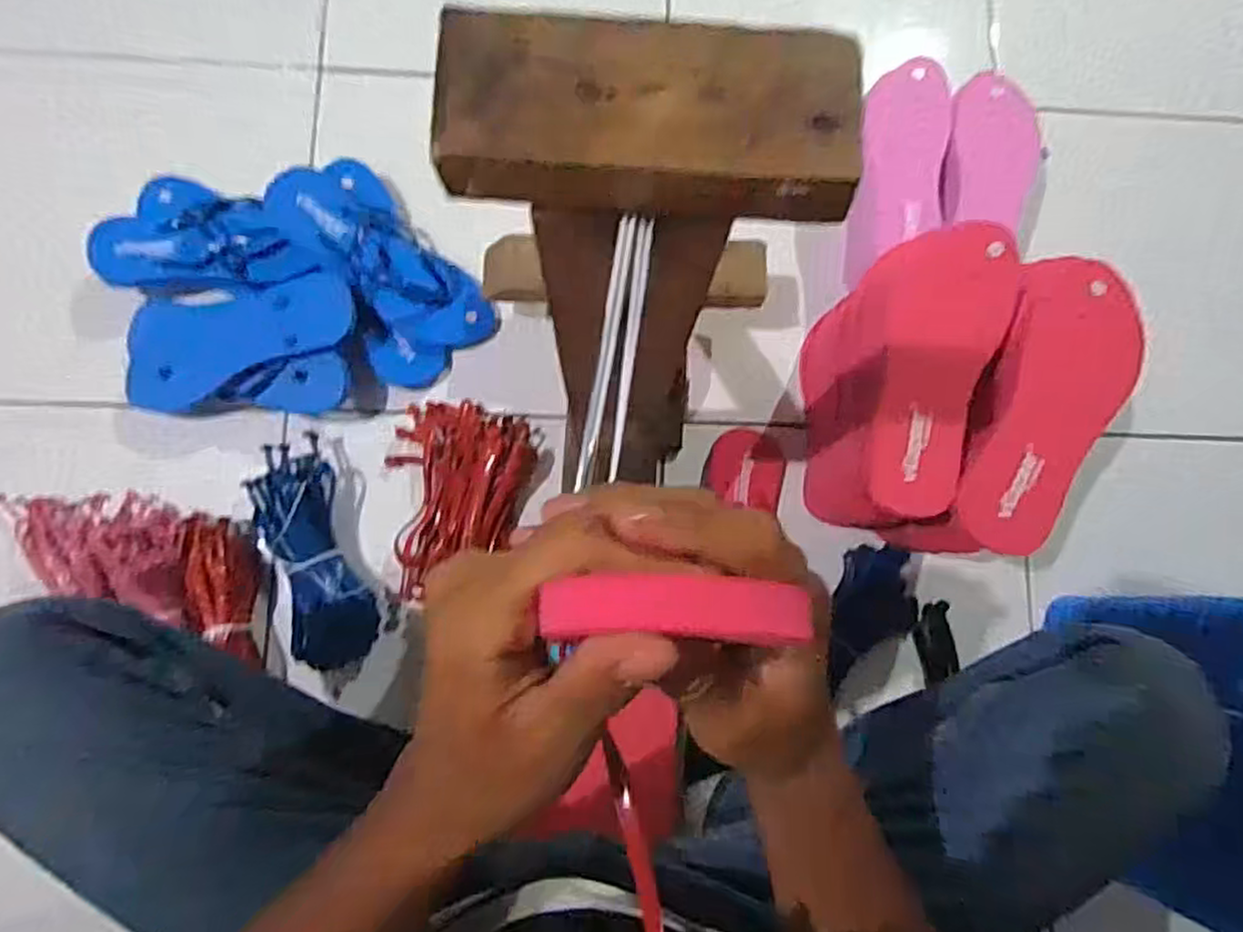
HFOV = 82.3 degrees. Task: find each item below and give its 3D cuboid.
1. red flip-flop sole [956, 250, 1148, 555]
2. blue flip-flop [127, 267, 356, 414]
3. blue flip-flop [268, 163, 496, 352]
[{"bbox_3d":[0.344,-0.048,0.560,0.097,0.018,0.244,18,82,-1],"label":"red flip-flop sole"},{"bbox_3d":[-0.386,-0.133,0.714,0.237,0.037,0.114,-14,83,8],"label":"blue flip-flop"},{"bbox_3d":[-0.252,-0.209,0.745,0.250,0.049,0.093,35,82,-16],"label":"blue flip-flop"}]

